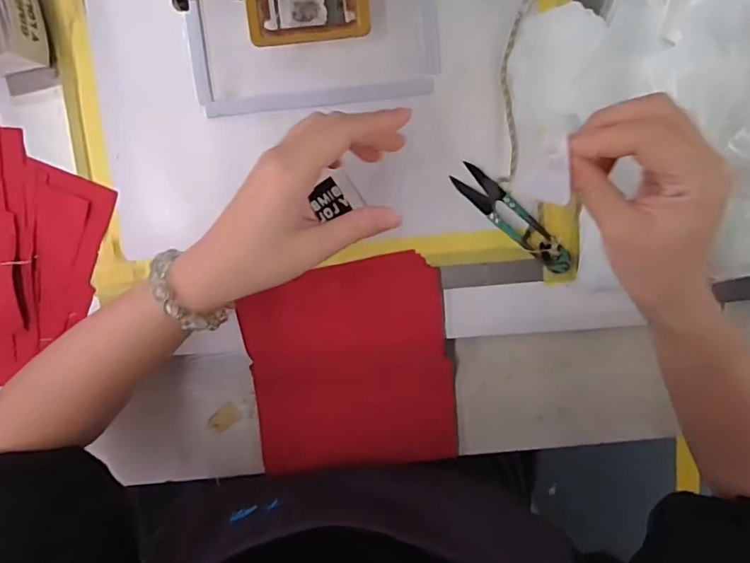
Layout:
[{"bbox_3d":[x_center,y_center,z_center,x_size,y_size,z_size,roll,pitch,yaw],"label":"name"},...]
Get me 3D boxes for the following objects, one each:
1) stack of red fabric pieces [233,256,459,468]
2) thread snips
[{"bbox_3d":[-0.019,0.068,0.400,0.154,0.013,0.164,-5,103,2],"label":"stack of red fabric pieces"},{"bbox_3d":[0.100,-0.045,0.371,0.102,0.013,0.021,42,96,-6],"label":"thread snips"}]

